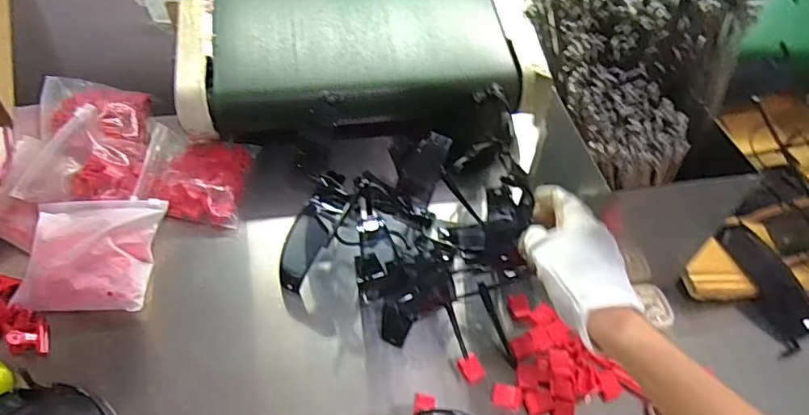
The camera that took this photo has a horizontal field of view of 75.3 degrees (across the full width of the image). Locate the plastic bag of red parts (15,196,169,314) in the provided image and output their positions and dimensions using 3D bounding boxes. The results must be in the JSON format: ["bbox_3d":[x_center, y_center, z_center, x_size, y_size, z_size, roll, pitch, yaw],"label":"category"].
[{"bbox_3d":[-0.358,0.052,0.602,0.133,0.037,0.137,3,51,-2],"label":"plastic bag of red parts"}]

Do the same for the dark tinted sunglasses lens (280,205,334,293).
[{"bbox_3d":[-0.117,0.050,0.616,0.039,0.028,0.097,19,84,11],"label":"dark tinted sunglasses lens"}]

